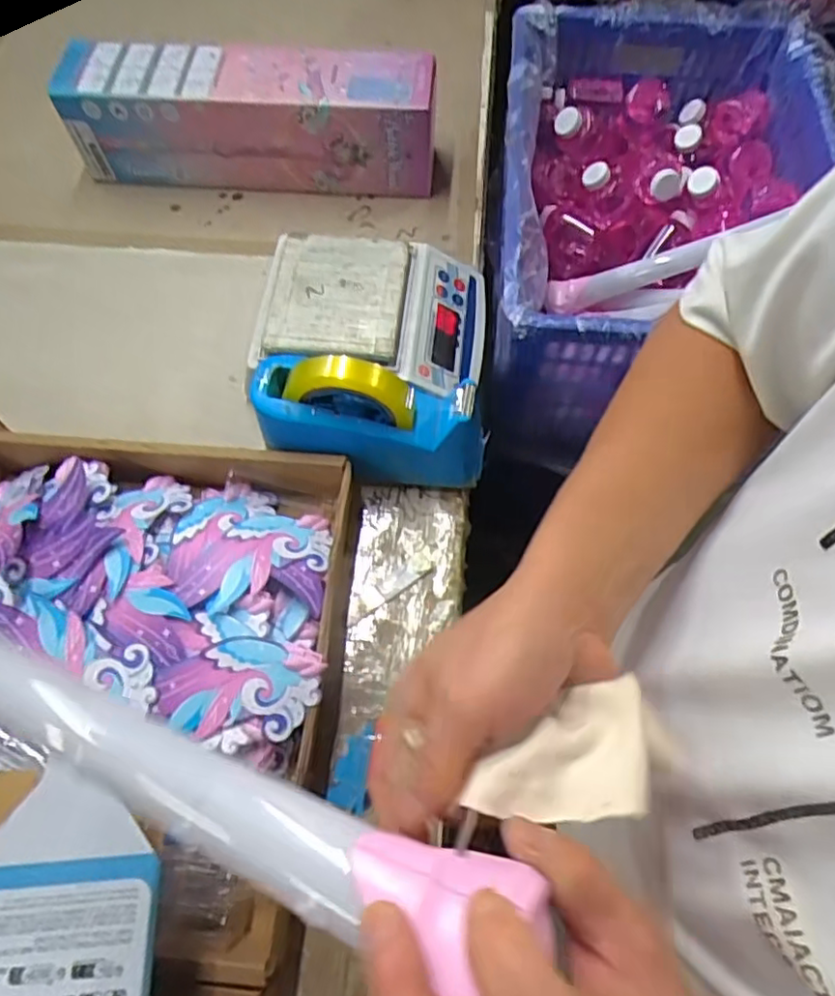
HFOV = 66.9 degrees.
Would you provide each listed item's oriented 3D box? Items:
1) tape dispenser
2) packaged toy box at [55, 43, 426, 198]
[{"bbox_3d":[-0.041,-0.080,0.552,0.194,0.115,0.084,2,64,0],"label":"tape dispenser"},{"bbox_3d":[-0.189,-0.426,0.725,0.411,0.132,0.100,3,64,1],"label":"packaged toy box"}]

